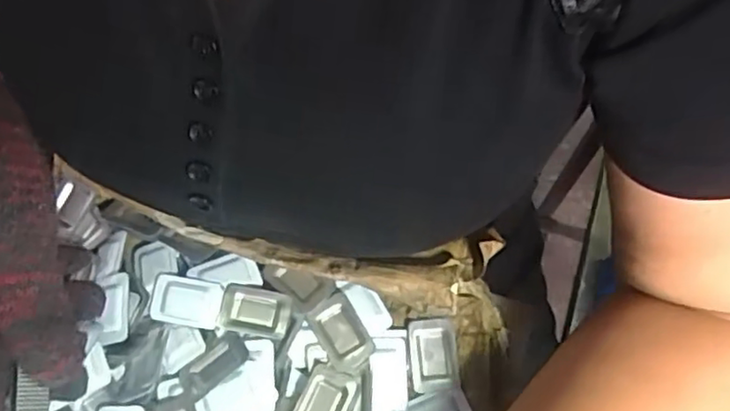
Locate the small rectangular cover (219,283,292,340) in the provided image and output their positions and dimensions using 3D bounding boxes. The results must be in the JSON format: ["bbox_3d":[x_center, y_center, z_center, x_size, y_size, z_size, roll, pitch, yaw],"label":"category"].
[{"bbox_3d":[-0.063,0.060,0.354,0.040,0.005,0.026,10,68,5],"label":"small rectangular cover"}]

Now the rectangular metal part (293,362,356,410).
[{"bbox_3d":[-0.023,0.108,0.337,0.027,0.004,0.040,22,70,9],"label":"rectangular metal part"}]

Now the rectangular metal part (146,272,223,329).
[{"bbox_3d":[-0.103,0.055,0.357,0.040,0.006,0.026,9,68,4],"label":"rectangular metal part"}]

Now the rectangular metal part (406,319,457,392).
[{"bbox_3d":[0.038,0.084,0.350,0.025,0.009,0.039,-3,68,0],"label":"rectangular metal part"}]

